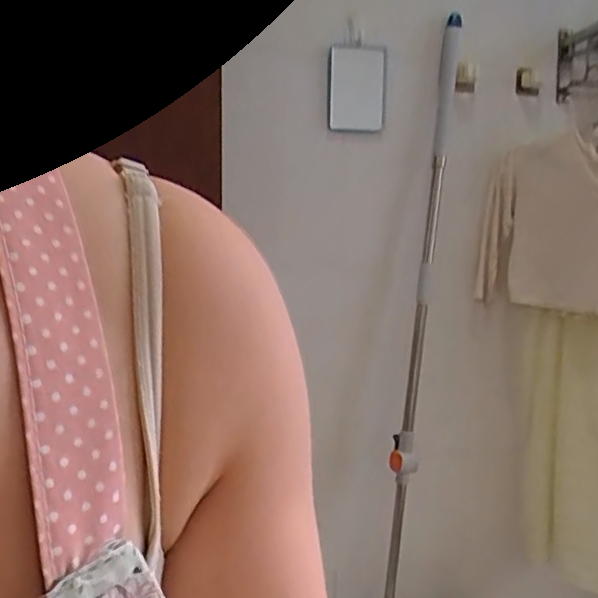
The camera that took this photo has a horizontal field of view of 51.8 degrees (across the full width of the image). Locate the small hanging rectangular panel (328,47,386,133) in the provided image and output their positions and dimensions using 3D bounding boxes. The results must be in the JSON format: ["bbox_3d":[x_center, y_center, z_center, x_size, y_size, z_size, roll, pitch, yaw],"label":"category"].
[{"bbox_3d":[0.128,-0.460,1.354,0.125,0.180,0.025,3,-2,-9],"label":"small hanging rectangular panel"}]

